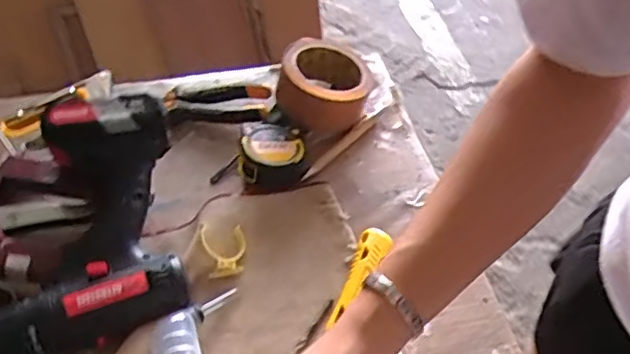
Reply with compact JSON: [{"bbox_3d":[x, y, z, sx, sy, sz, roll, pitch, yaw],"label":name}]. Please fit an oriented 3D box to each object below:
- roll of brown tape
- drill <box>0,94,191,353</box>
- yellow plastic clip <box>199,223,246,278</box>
[{"bbox_3d":[0.009,-0.105,0.676,0.095,0.059,0.103,1,49,-1],"label":"roll of brown tape"},{"bbox_3d":[-0.211,0.038,0.505,0.183,0.097,0.186,-10,50,-11],"label":"drill"},{"bbox_3d":[-0.080,0.062,0.545,0.040,0.020,0.046,-12,50,-12],"label":"yellow plastic clip"}]

